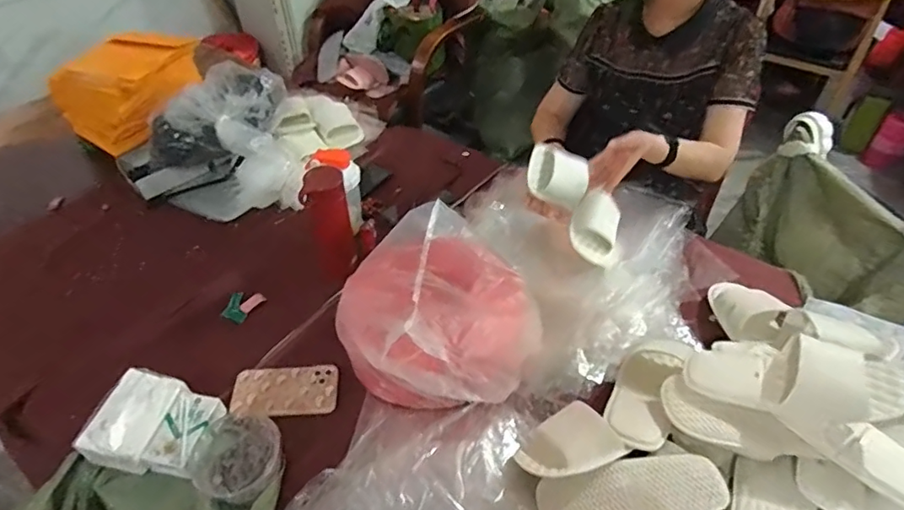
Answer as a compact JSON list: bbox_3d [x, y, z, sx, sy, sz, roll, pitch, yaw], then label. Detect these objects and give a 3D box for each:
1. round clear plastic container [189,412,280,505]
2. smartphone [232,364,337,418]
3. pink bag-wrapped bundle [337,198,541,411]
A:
[{"bbox_3d":[-0.300,0.286,0.745,0.126,0.065,0.120,31,53,28],"label":"round clear plastic container"},{"bbox_3d":[-0.269,0.219,0.855,0.163,0.011,0.084,-4,54,-5],"label":"smartphone"},{"bbox_3d":[-0.017,0.092,0.819,0.280,0.196,0.300,0,45,0],"label":"pink bag-wrapped bundle"}]

